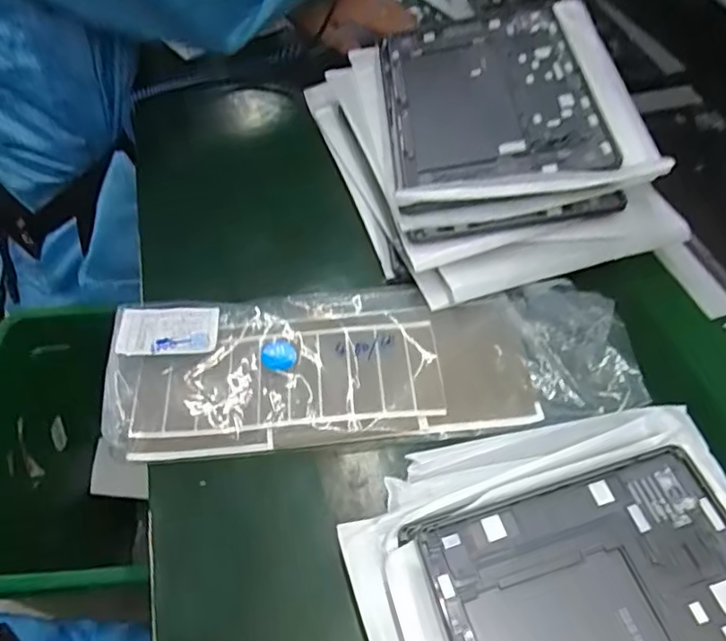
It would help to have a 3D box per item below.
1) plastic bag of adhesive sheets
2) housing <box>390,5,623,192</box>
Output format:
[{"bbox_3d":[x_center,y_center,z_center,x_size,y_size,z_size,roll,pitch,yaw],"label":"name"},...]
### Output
[{"bbox_3d":[0.005,0.025,0.431,0.359,0.036,0.124,-5,52,-3],"label":"plastic bag of adhesive sheets"},{"bbox_3d":[0.111,-0.207,0.528,0.171,0.013,0.251,-6,55,6],"label":"housing"}]

